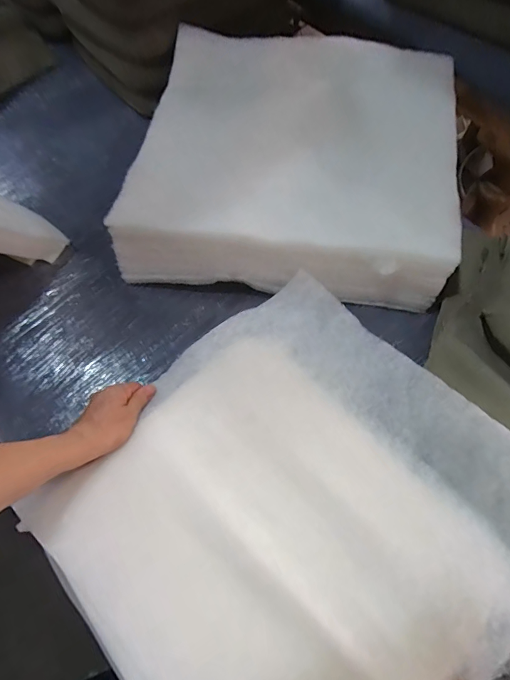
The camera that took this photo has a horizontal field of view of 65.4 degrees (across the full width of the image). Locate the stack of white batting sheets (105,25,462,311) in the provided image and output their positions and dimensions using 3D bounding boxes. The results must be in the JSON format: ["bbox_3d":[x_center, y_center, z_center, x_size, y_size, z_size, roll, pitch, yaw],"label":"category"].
[{"bbox_3d":[0.072,-0.333,0.722,0.535,0.148,0.499,8,64,7],"label":"stack of white batting sheets"}]

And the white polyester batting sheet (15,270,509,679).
[{"bbox_3d":[0.045,0.203,0.483,0.511,0.057,0.494,-39,68,-15],"label":"white polyester batting sheet"}]

